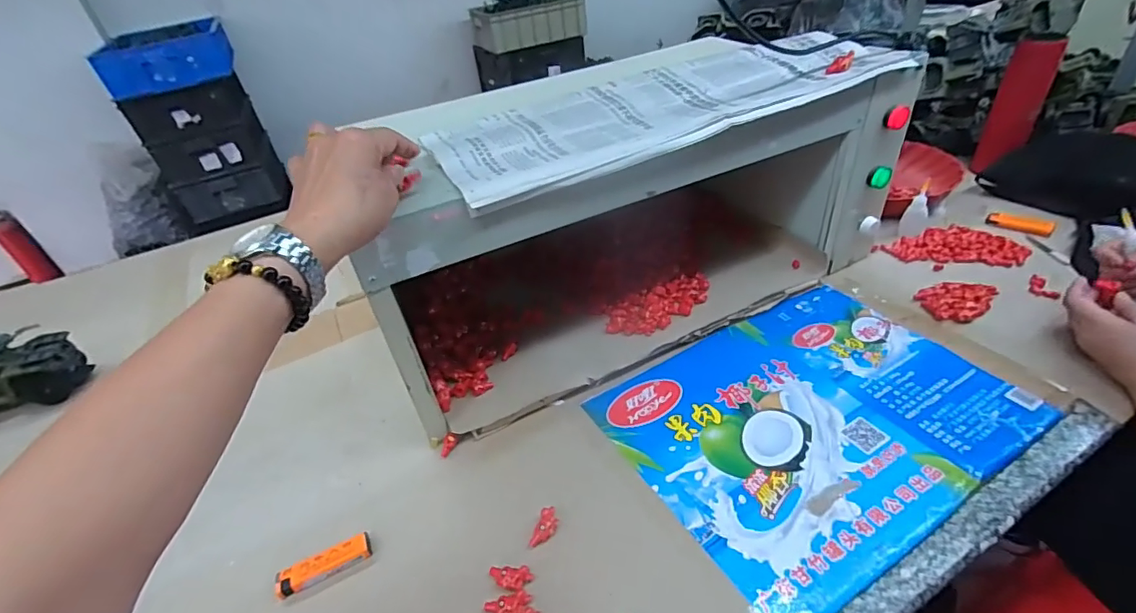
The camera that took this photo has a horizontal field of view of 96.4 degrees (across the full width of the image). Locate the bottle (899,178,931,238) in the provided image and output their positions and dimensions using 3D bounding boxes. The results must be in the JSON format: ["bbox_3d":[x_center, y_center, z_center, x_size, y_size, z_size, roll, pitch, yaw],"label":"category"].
[{"bbox_3d":[0.530,-0.147,0.769,0.031,0.083,0.029,-13,40,-7],"label":"bottle"}]

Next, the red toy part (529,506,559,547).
[{"bbox_3d":[-0.020,0.204,0.471,0.018,0.011,0.038,10,42,19],"label":"red toy part"}]

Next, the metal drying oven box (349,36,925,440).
[{"bbox_3d":[0.074,-0.136,0.656,0.627,0.279,0.275,-21,41,-16],"label":"metal drying oven box"}]

